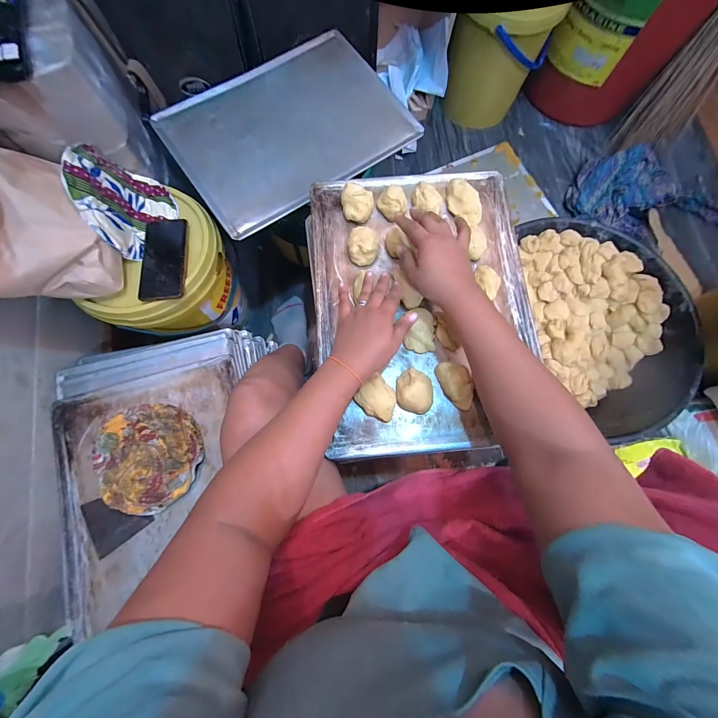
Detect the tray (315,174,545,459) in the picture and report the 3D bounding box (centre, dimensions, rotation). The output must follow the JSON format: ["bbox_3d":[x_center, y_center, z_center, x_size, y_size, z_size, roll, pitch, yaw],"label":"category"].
[{"bbox_3d":[0.099,-0.093,0.463,0.329,0.042,0.443,-4,75,-1],"label":"tray"}]

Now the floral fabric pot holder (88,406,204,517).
[{"bbox_3d":[-0.381,0.177,0.547,0.181,0.024,0.181,0,75,0],"label":"floral fabric pot holder"}]

